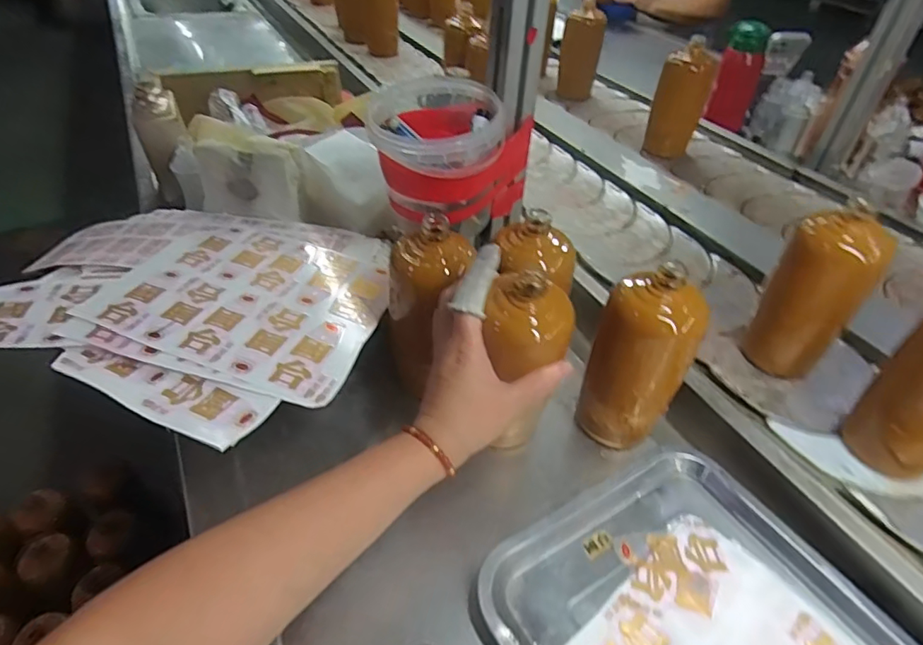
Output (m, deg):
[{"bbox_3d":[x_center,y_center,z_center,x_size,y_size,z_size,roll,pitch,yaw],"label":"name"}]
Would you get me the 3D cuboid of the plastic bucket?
[{"bbox_3d":[-0.019,-0.166,0.562,0.131,0.123,0.129,2,42,-2],"label":"plastic bucket"}]

